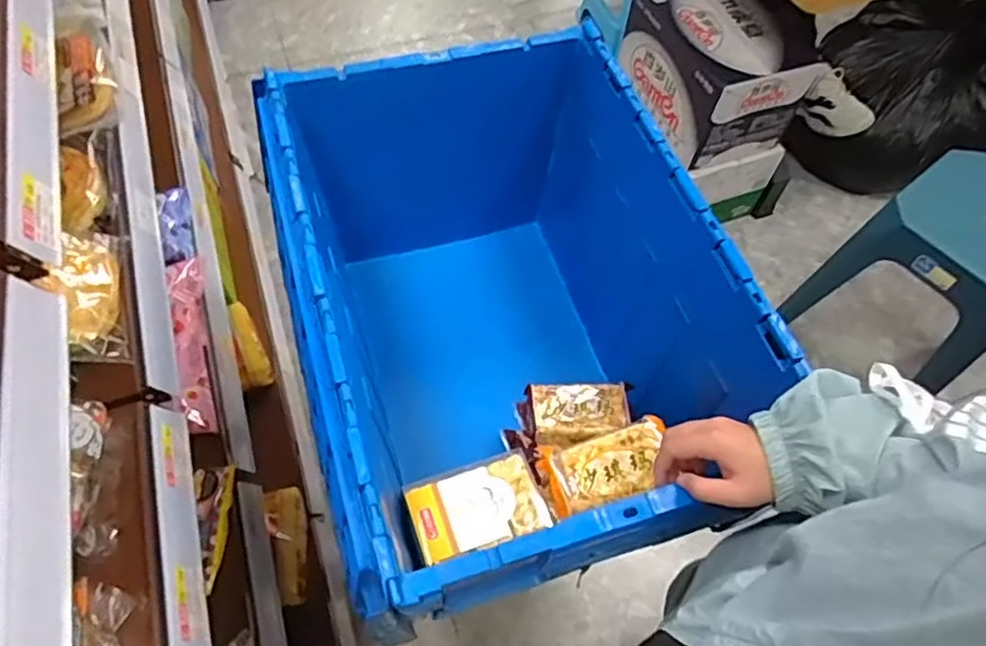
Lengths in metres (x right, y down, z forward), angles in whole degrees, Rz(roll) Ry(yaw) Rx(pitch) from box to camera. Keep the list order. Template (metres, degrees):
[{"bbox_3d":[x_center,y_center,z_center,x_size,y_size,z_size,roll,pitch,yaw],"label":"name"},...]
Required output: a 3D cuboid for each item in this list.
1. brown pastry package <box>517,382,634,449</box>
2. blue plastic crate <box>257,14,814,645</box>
[{"bbox_3d":[0.104,0.116,0.818,0.133,0.043,0.077,-2,60,-4],"label":"brown pastry package"},{"bbox_3d":[0.021,-0.002,0.818,0.419,0.395,0.604,-15,61,-11],"label":"blue plastic crate"}]

